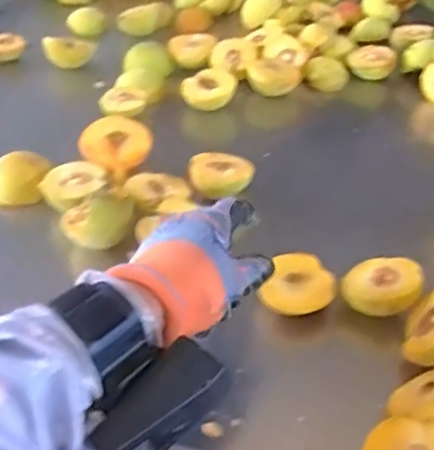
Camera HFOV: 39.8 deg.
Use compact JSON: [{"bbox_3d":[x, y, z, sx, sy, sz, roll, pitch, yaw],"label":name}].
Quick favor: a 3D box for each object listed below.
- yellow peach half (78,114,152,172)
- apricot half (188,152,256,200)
[{"bbox_3d":[-0.109,-0.083,0.637,0.065,0.029,0.077,34,55,8],"label":"yellow peach half"},{"bbox_3d":[0.006,-0.051,0.594,0.063,0.025,0.050,-6,41,-7],"label":"apricot half"}]

